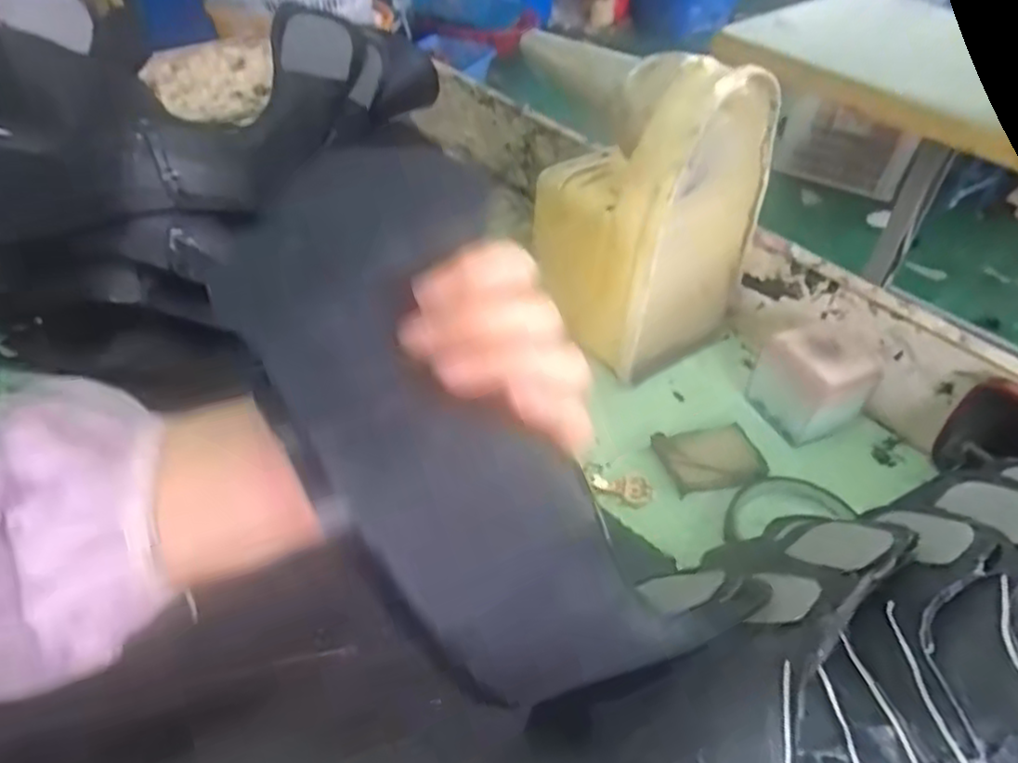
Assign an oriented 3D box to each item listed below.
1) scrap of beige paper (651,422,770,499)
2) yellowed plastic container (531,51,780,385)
[{"bbox_3d":[0.129,0.049,0.468,0.063,0.011,0.045,-6,43,-14],"label":"scrap of beige paper"},{"bbox_3d":[0.095,-0.120,0.503,0.116,0.204,0.112,-24,50,-30],"label":"yellowed plastic container"}]

